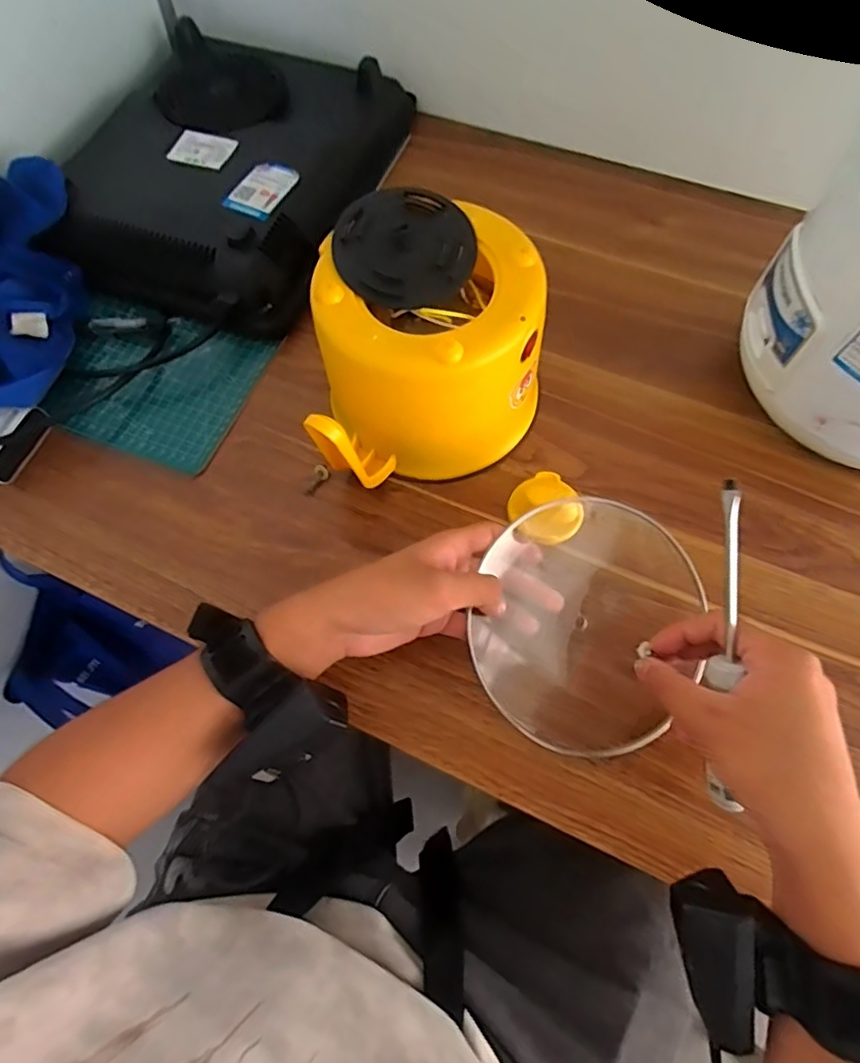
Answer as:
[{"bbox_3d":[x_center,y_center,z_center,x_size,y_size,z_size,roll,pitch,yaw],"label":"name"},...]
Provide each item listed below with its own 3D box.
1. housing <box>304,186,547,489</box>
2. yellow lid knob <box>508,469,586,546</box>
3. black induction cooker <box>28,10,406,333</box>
[{"bbox_3d":[-0.007,-0.132,0.417,0.161,0.130,0.149,-1,67,2],"label":"housing"},{"bbox_3d":[0.086,-0.019,0.425,0.052,0.021,0.055,-1,67,2],"label":"yellow lid knob"},{"bbox_3d":[-0.186,-0.347,0.549,0.246,0.062,0.328,16,68,8],"label":"black induction cooker"}]

